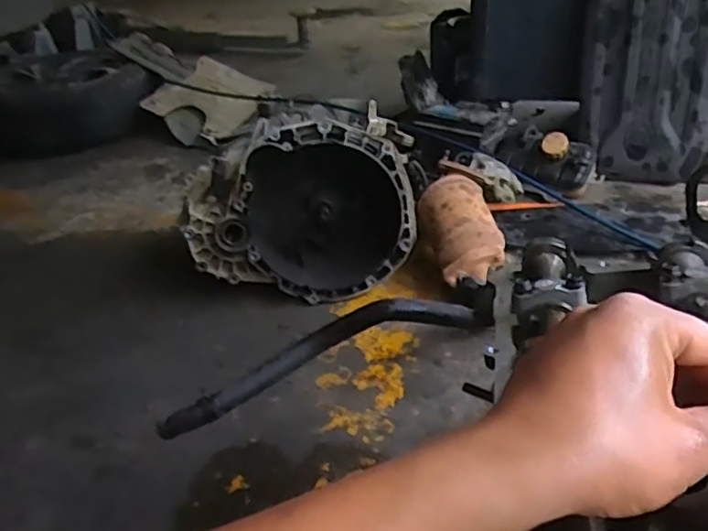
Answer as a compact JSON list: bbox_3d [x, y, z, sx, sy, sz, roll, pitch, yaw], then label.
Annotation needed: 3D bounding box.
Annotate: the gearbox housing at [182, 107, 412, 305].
[{"bbox_3d":[-0.102,-0.137,1.283,0.470,0.338,0.294,-6,34,-1],"label":"gearbox housing"}]

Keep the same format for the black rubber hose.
[{"bbox_3d":[-0.053,0.095,0.620,0.323,0.043,0.056,-24,34,4],"label":"black rubber hose"}]

